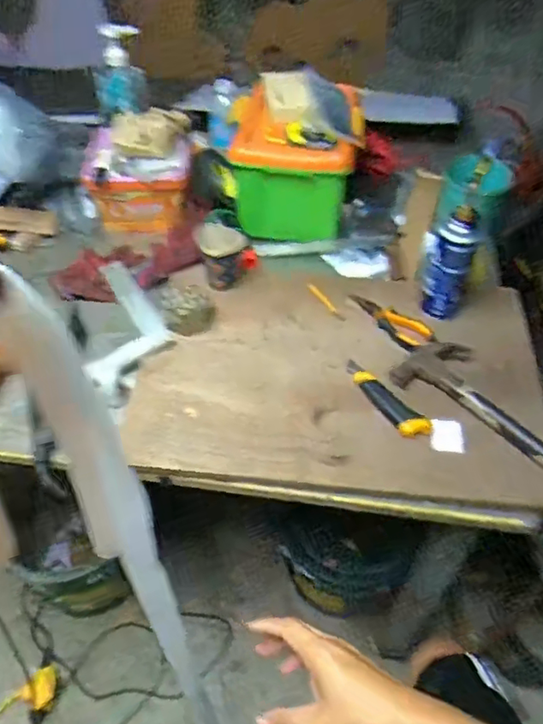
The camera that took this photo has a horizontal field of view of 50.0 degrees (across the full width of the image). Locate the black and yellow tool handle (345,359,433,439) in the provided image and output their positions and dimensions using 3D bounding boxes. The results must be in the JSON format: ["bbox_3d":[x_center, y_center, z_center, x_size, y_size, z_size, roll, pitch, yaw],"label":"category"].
[{"bbox_3d":[0.159,0.048,0.837,0.040,0.032,0.167,-30,56,-22],"label":"black and yellow tool handle"}]

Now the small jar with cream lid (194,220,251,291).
[{"bbox_3d":[-0.083,-0.182,0.996,0.081,0.101,0.090,-9,50,-6],"label":"small jar with cream lid"}]

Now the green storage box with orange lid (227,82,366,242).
[{"bbox_3d":[0.050,-0.380,1.109,0.233,0.187,0.253,0,50,1],"label":"green storage box with orange lid"}]

